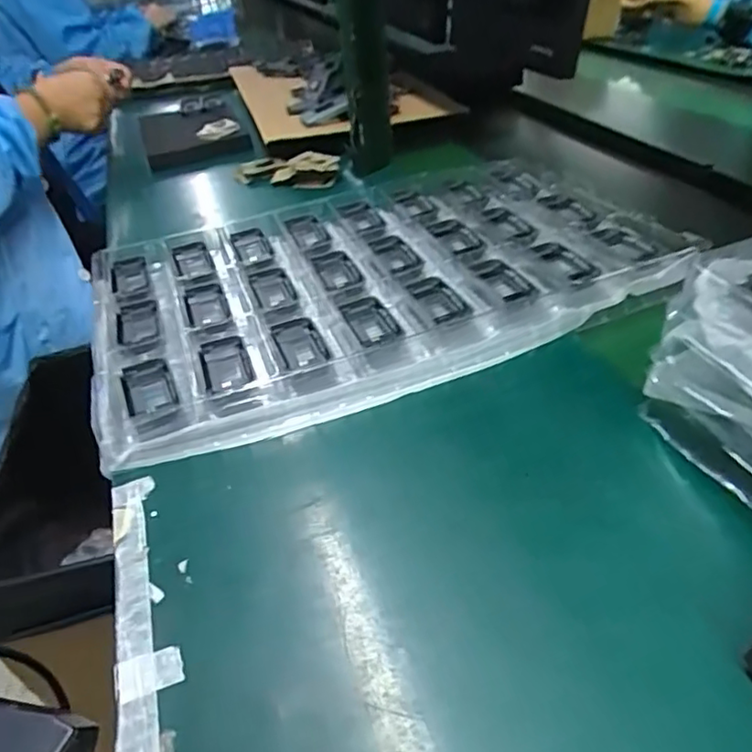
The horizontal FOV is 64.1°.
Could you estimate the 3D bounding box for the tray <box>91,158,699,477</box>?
[{"bbox_3d":[0.003,-0.095,0.565,0.509,0.038,0.315,-17,40,-12],"label":"tray"}]

